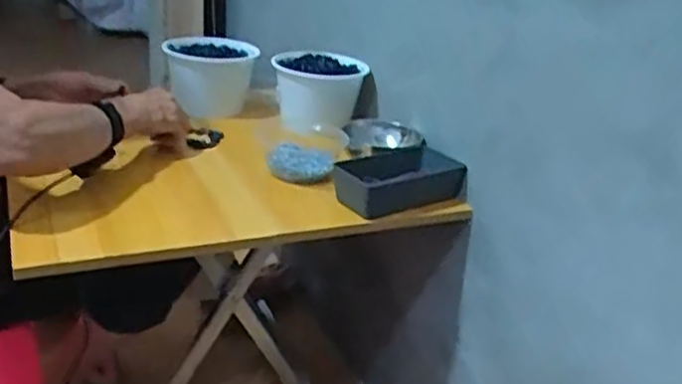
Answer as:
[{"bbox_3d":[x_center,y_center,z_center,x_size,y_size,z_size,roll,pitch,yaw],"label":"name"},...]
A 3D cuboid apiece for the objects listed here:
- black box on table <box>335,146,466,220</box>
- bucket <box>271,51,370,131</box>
[{"bbox_3d":[0.077,-0.015,0.984,0.177,0.054,0.108,-10,29,-30],"label":"black box on table"},{"bbox_3d":[-0.039,-0.171,1.210,0.157,0.121,0.159,5,25,-2],"label":"bucket"}]

